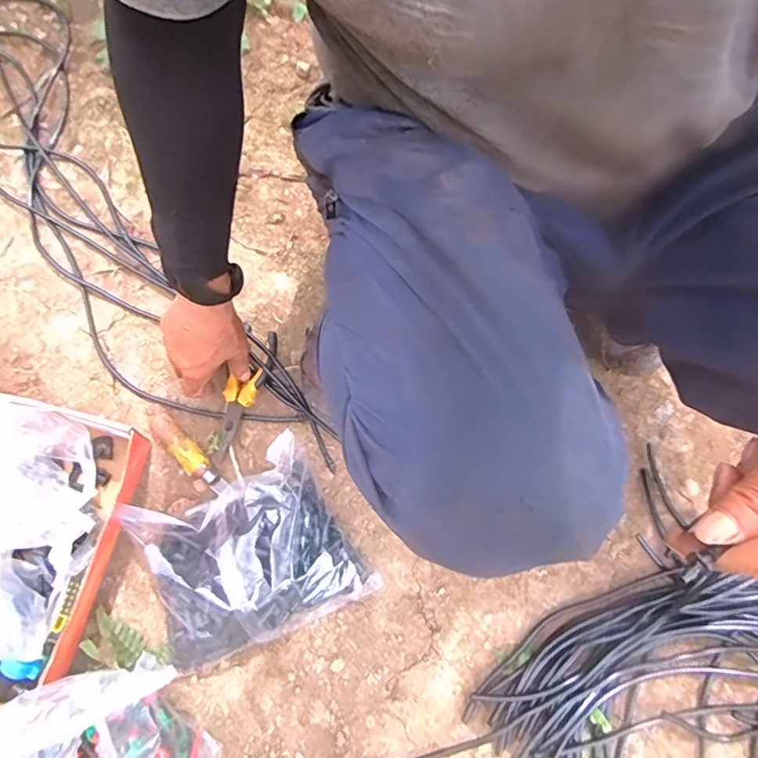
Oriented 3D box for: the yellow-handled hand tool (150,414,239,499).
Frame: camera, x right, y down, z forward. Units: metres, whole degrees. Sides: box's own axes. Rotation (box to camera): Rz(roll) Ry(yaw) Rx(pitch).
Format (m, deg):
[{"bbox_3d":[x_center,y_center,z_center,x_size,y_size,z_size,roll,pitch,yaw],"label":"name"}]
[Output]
[{"bbox_3d":[-0.208,0.090,0.548,0.132,0.023,0.028,41,76,12],"label":"yellow-handled hand tool"}]

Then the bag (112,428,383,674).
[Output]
[{"bbox_3d":[-0.134,0.178,0.497,0.192,0.081,0.176,-28,75,-9],"label":"bag"}]

